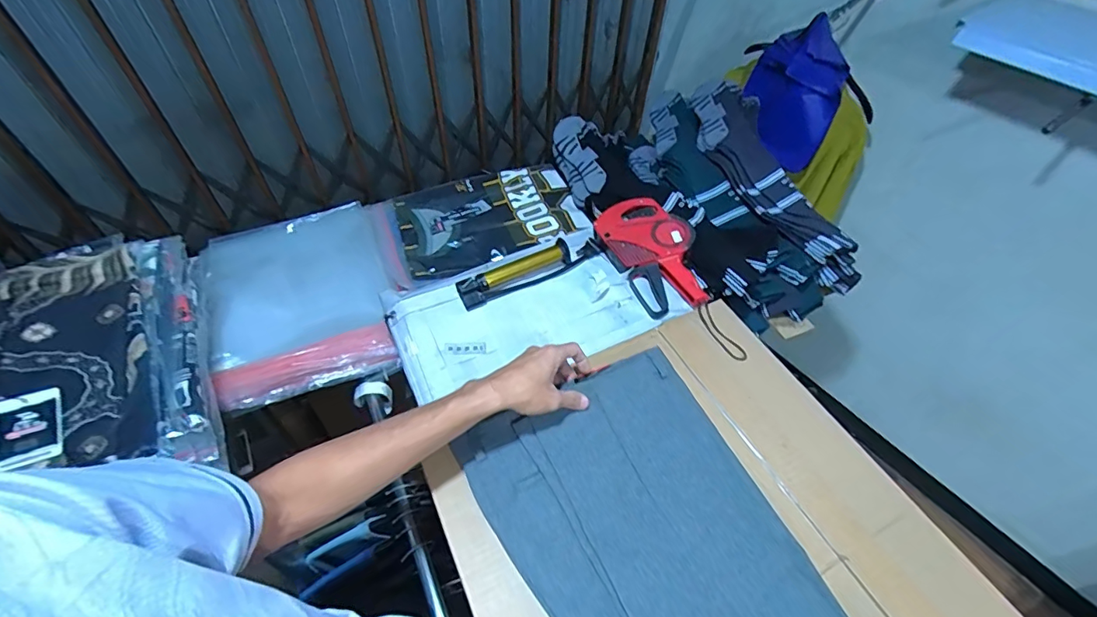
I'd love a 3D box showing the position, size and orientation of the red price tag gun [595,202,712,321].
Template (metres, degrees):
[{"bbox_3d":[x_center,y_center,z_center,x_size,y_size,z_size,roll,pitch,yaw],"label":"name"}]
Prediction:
[{"bbox_3d":[0.180,-0.092,0.815,0.129,0.062,0.218,-18,54,-17],"label":"red price tag gun"}]

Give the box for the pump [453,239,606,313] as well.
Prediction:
[{"bbox_3d":[-0.023,-0.067,0.808,0.260,0.036,0.041,-23,55,-20],"label":"pump"}]

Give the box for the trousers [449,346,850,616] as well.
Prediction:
[{"bbox_3d":[0.123,0.267,0.525,0.293,0.026,0.440,-21,55,-19],"label":"trousers"}]

